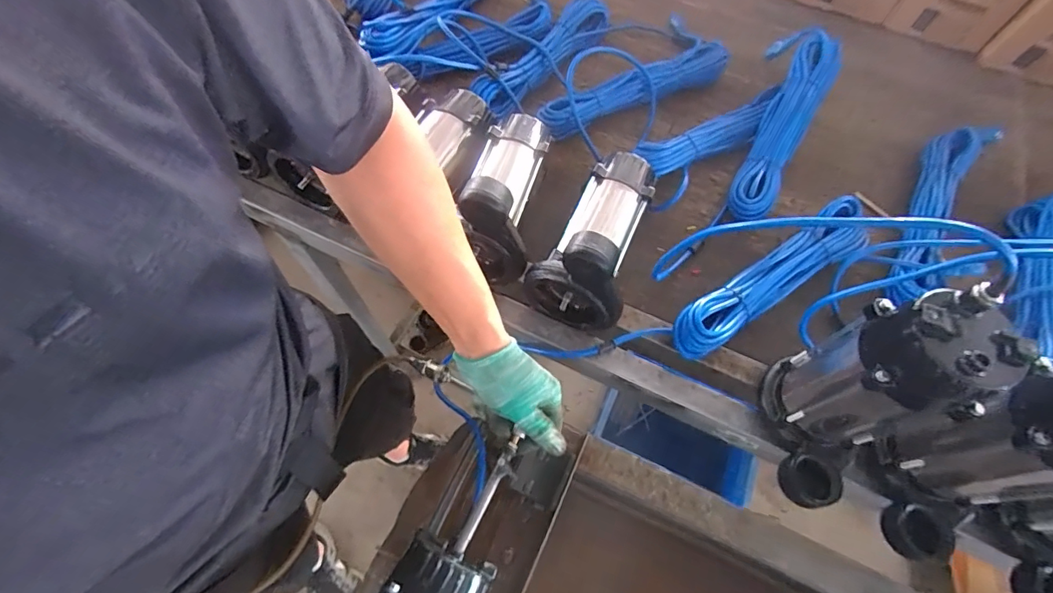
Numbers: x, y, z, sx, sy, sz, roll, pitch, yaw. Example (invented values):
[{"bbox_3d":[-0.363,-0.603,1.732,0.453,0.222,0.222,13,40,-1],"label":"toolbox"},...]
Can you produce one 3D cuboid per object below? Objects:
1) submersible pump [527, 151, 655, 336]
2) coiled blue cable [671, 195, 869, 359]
[{"bbox_3d":[0.098,-0.094,0.584,0.120,0.158,0.226,24,66,9],"label":"submersible pump"},{"bbox_3d":[0.323,-0.019,0.610,0.325,0.062,0.065,-32,69,-16],"label":"coiled blue cable"}]

